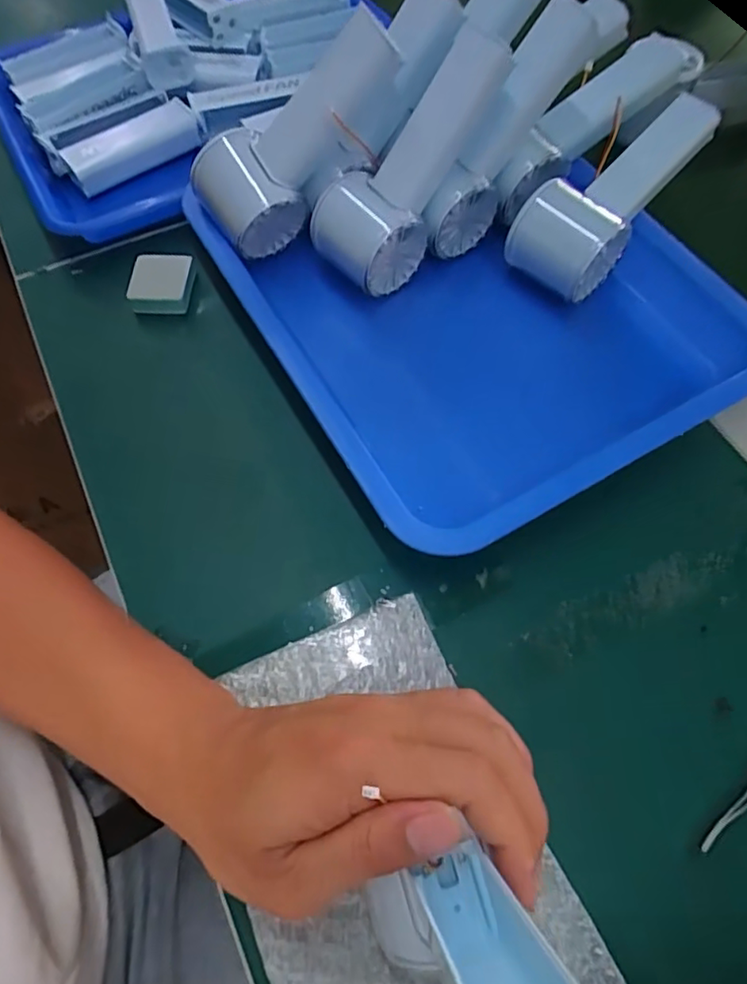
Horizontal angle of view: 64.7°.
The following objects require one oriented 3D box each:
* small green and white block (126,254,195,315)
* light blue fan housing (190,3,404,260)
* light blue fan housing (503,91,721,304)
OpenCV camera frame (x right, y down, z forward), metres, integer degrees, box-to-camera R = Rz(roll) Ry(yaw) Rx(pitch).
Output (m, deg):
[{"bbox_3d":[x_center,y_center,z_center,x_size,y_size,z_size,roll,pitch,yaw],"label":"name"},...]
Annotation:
[{"bbox_3d":[-0.143,-0.139,0.394,0.040,0.012,0.040,-3,63,-1],"label":"small green and white block"},{"bbox_3d":[-0.048,-0.221,0.366,0.145,0.056,0.068,-40,64,20],"label":"light blue fan housing"},{"bbox_3d":[0.157,-0.191,0.381,0.148,0.051,0.056,-44,70,-6],"label":"light blue fan housing"}]

